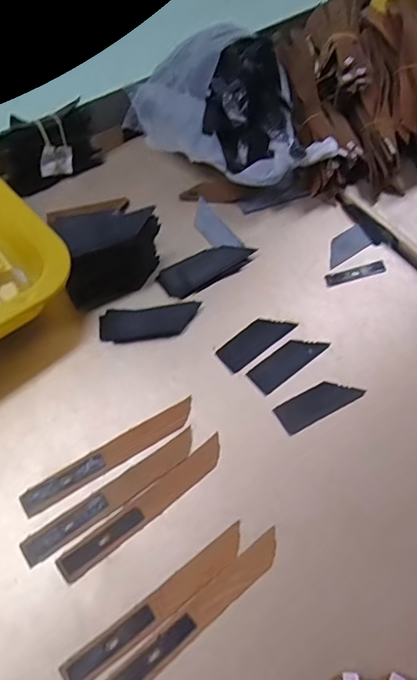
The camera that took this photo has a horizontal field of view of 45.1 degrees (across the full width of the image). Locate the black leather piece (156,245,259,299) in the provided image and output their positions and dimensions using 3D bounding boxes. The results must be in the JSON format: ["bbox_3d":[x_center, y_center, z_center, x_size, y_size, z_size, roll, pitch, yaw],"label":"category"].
[{"bbox_3d":[-0.001,-0.060,0.410,0.080,0.004,0.031,-28,67,-17],"label":"black leather piece"}]

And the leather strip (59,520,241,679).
[{"bbox_3d":[-0.028,0.154,0.294,0.124,0.004,0.017,-33,69,-19],"label":"leather strip"}]

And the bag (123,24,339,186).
[{"bbox_3d":[0.015,-0.200,0.438,0.180,0.094,0.089,41,67,17],"label":"bag"}]

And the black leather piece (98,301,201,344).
[{"bbox_3d":[-0.044,-0.014,0.382,0.075,0.004,0.027,-4,62,-6],"label":"black leather piece"}]

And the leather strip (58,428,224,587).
[{"bbox_3d":[-0.039,0.105,0.320,0.123,0.004,0.017,-35,69,-20],"label":"leather strip"}]

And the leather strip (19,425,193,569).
[{"bbox_3d":[-0.060,0.098,0.321,0.124,0.004,0.019,-31,68,-19],"label":"leather strip"}]

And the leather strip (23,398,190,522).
[{"bbox_3d":[-0.064,0.076,0.333,0.124,0.004,0.017,-29,67,-18],"label":"leather strip"}]

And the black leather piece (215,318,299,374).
[{"bbox_3d":[0.036,-0.001,0.381,0.063,0.004,0.023,-36,70,-20],"label":"black leather piece"}]

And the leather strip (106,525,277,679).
[{"bbox_3d":[-0.004,0.160,0.293,0.125,0.004,0.017,-35,69,-20],"label":"leather strip"}]

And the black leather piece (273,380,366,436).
[{"bbox_3d":[0.079,0.044,0.361,0.063,0.004,0.022,-25,66,-16],"label":"black leather piece"}]

